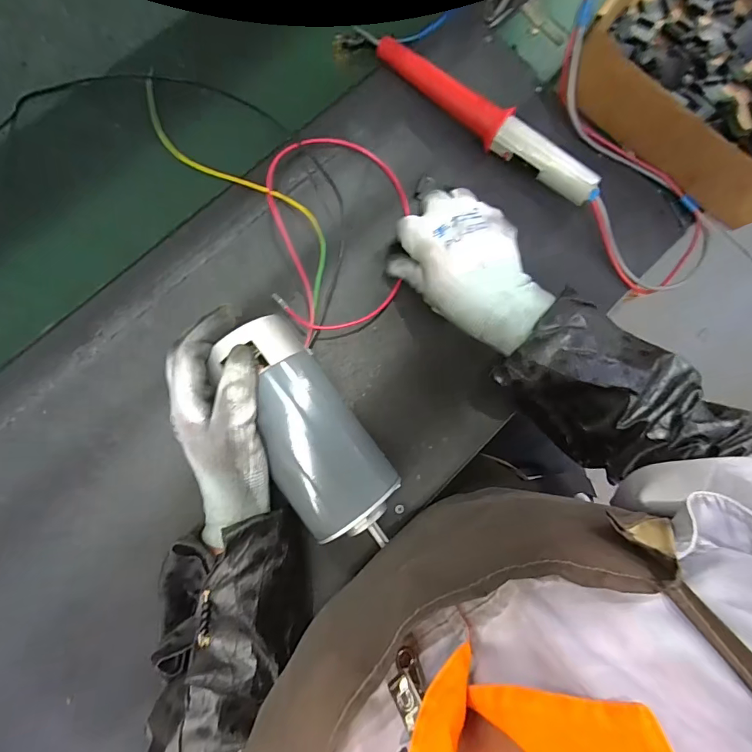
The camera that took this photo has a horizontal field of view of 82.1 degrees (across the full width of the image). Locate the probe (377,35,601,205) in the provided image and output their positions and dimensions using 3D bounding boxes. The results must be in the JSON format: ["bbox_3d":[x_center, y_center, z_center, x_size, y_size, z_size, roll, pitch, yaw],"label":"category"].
[{"bbox_3d":[0.104,-0.245,0.420,0.249,0.034,0.026,37,81,2],"label":"probe"}]

